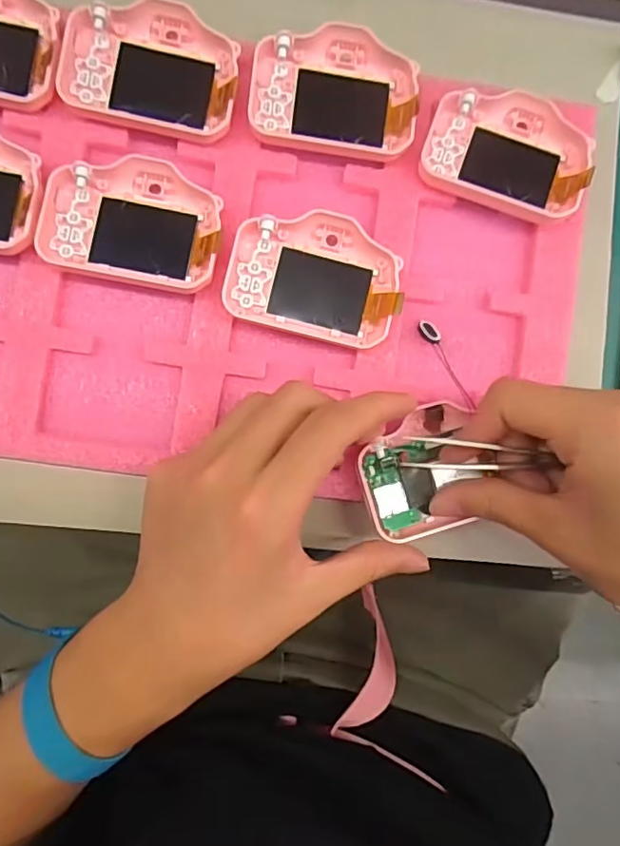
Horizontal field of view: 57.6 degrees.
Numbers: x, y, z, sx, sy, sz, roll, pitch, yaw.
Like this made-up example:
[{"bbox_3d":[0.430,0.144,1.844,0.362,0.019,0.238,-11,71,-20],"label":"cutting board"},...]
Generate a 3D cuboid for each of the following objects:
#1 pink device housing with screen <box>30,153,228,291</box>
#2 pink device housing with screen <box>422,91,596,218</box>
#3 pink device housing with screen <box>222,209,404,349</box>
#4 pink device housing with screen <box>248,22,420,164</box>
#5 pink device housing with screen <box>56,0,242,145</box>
[{"bbox_3d":[-0.087,-0.100,0.279,0.083,0.013,0.059,11,89,-5],"label":"pink device housing with screen"},{"bbox_3d":[0.103,-0.142,0.295,0.082,0.019,0.058,19,89,-5],"label":"pink device housing with screen"},{"bbox_3d":[0.003,-0.074,0.285,0.084,0.019,0.058,14,89,-5],"label":"pink device housing with screen"},{"bbox_3d":[0.013,-0.170,0.289,0.083,0.014,0.059,7,86,-4],"label":"pink device housing with screen"},{"bbox_3d":[-0.078,-0.178,0.282,0.083,0.013,0.060,11,89,-5],"label":"pink device housing with screen"}]

